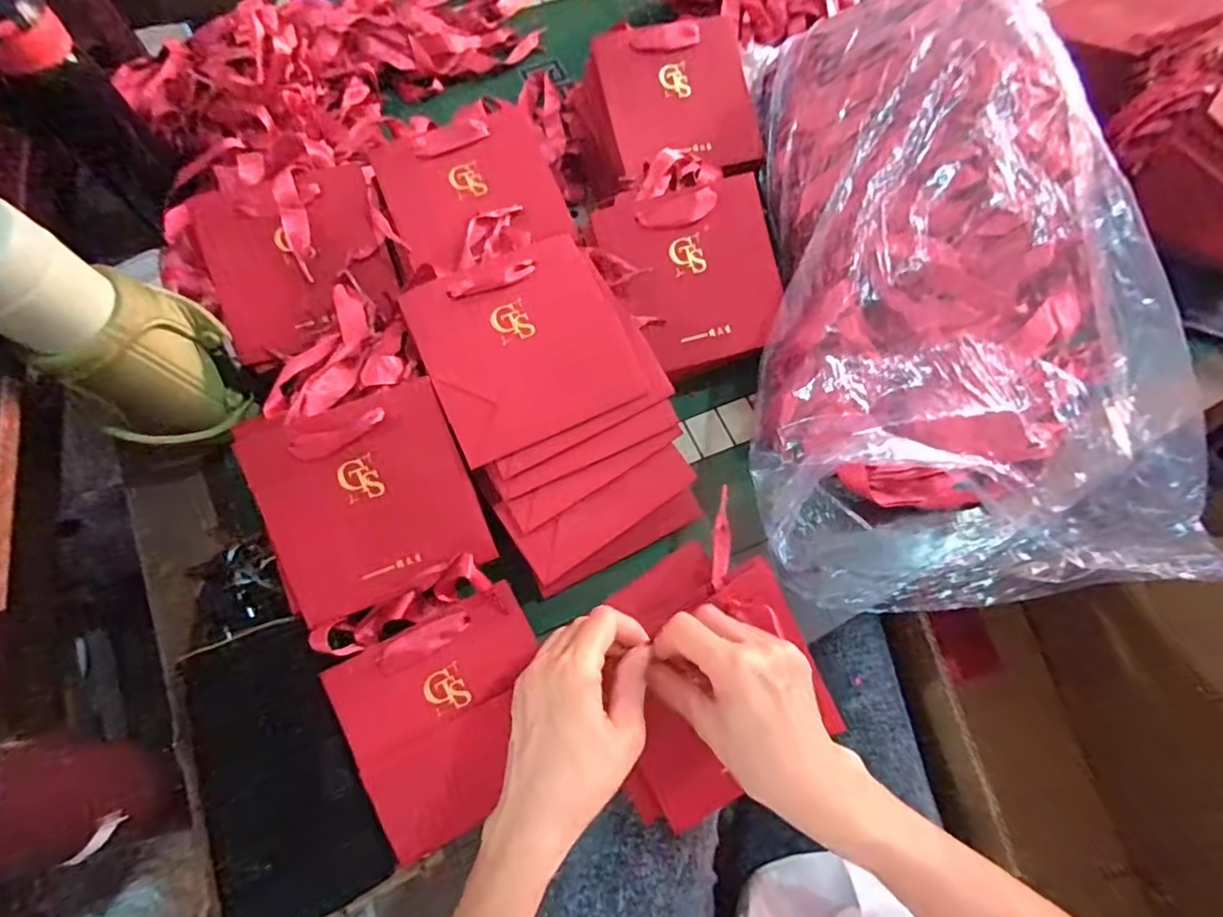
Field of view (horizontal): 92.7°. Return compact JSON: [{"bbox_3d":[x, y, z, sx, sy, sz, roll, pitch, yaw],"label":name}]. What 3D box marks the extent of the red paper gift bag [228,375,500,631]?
[{"bbox_3d":[-0.171,0.029,0.411,0.140,0.009,0.141,-19,100,-5],"label":"red paper gift bag"}]

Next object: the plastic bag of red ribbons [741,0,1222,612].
[{"bbox_3d":[0.252,-0.162,0.479,0.308,0.160,0.521,-5,66,-1],"label":"plastic bag of red ribbons"}]

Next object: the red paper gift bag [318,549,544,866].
[{"bbox_3d":[-0.112,0.170,0.405,0.135,0.024,0.166,-22,89,-19],"label":"red paper gift bag"}]

